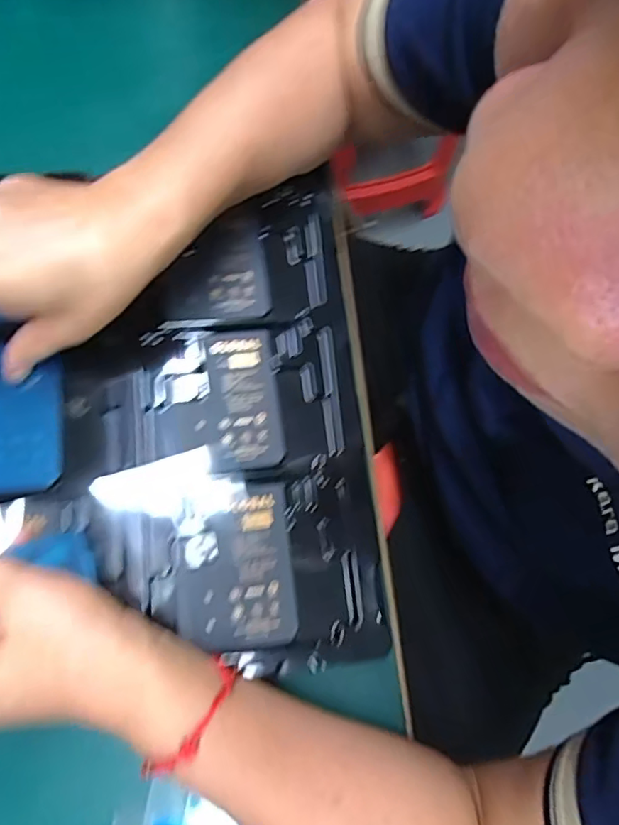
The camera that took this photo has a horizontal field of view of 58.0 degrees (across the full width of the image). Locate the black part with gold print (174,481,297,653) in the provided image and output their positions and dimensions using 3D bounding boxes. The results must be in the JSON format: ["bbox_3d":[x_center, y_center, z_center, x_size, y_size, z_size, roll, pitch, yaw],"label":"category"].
[{"bbox_3d":[-0.044,0.088,0.325,0.065,0.010,0.091,-4,75,-8],"label":"black part with gold print"}]

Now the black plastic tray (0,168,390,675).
[{"bbox_3d":[-0.105,-0.005,0.330,0.273,0.035,0.302,-4,76,-9],"label":"black plastic tray"}]

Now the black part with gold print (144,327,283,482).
[{"bbox_3d":[-0.060,-0.007,0.348,0.080,0.010,0.090,-7,75,-9],"label":"black part with gold print"}]

